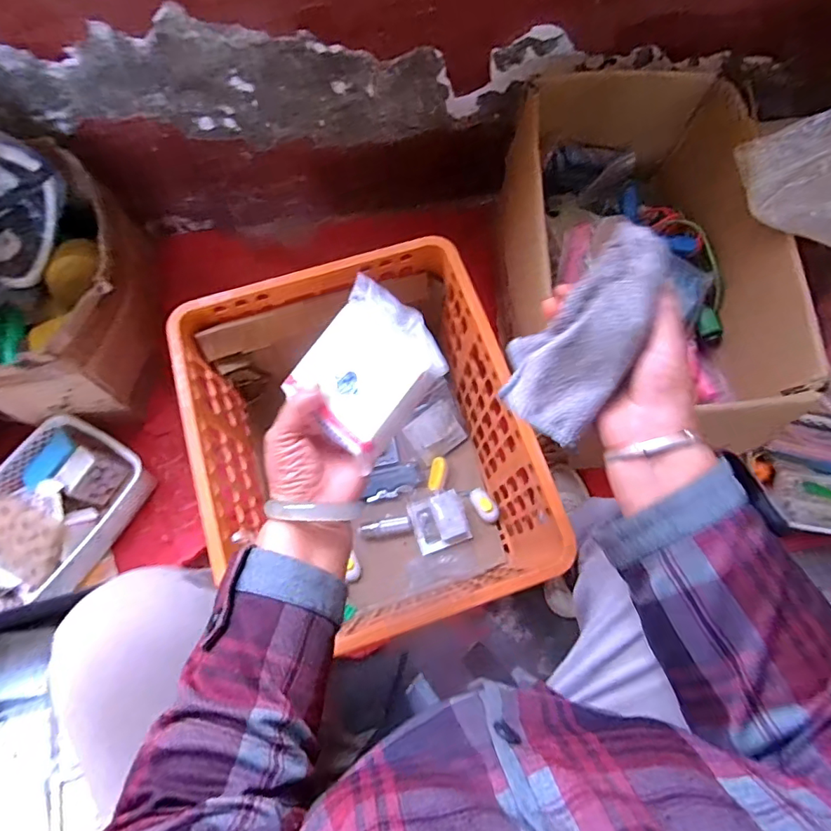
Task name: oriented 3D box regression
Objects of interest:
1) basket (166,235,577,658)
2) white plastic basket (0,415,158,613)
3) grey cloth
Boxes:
[{"bbox_3d":[-0.075,0.043,0.727,0.390,0.280,0.456,-17,73,-6],"label":"basket"},{"bbox_3d":[-0.588,0.157,0.786,0.212,0.085,0.299,29,74,9],"label":"white plastic basket"},{"bbox_3d":[0.127,-0.065,0.365,0.073,0.058,0.166,32,90,9],"label":"grey cloth"}]

